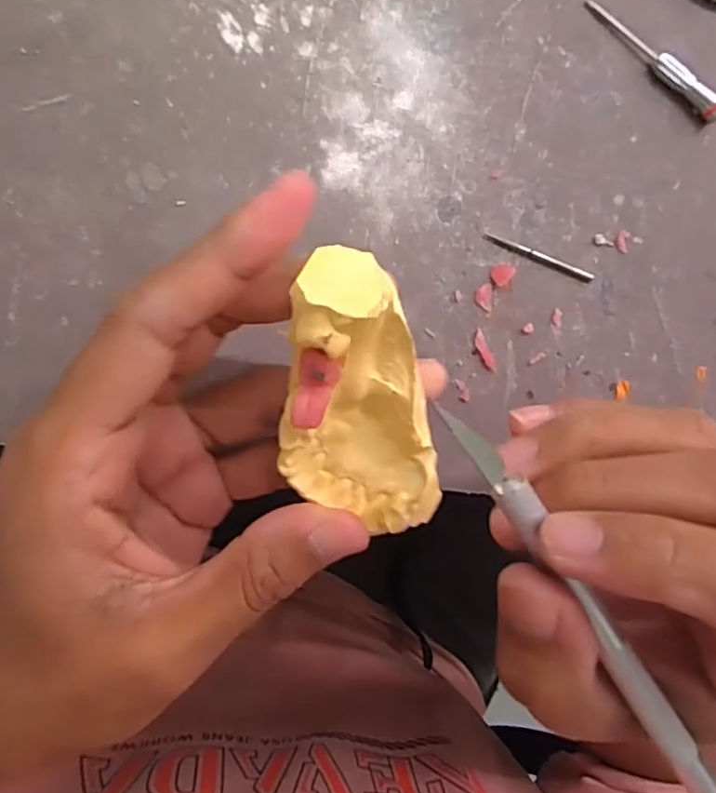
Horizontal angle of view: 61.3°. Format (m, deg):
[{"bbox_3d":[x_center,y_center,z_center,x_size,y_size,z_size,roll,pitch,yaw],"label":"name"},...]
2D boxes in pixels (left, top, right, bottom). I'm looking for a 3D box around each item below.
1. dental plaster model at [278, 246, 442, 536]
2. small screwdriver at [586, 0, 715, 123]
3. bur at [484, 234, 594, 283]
[{"bbox_3d":[-0.001,0.003,0.133,0.034,0.018,0.066,-15,126,-7],"label":"dental plaster model"},{"bbox_3d":[0.103,-0.116,0.206,0.059,0.009,0.006,41,86,-8],"label":"small screwdriver"},{"bbox_3d":[0.063,-0.048,0.206,0.041,0.004,0.004,20,89,-9],"label":"bur"}]

